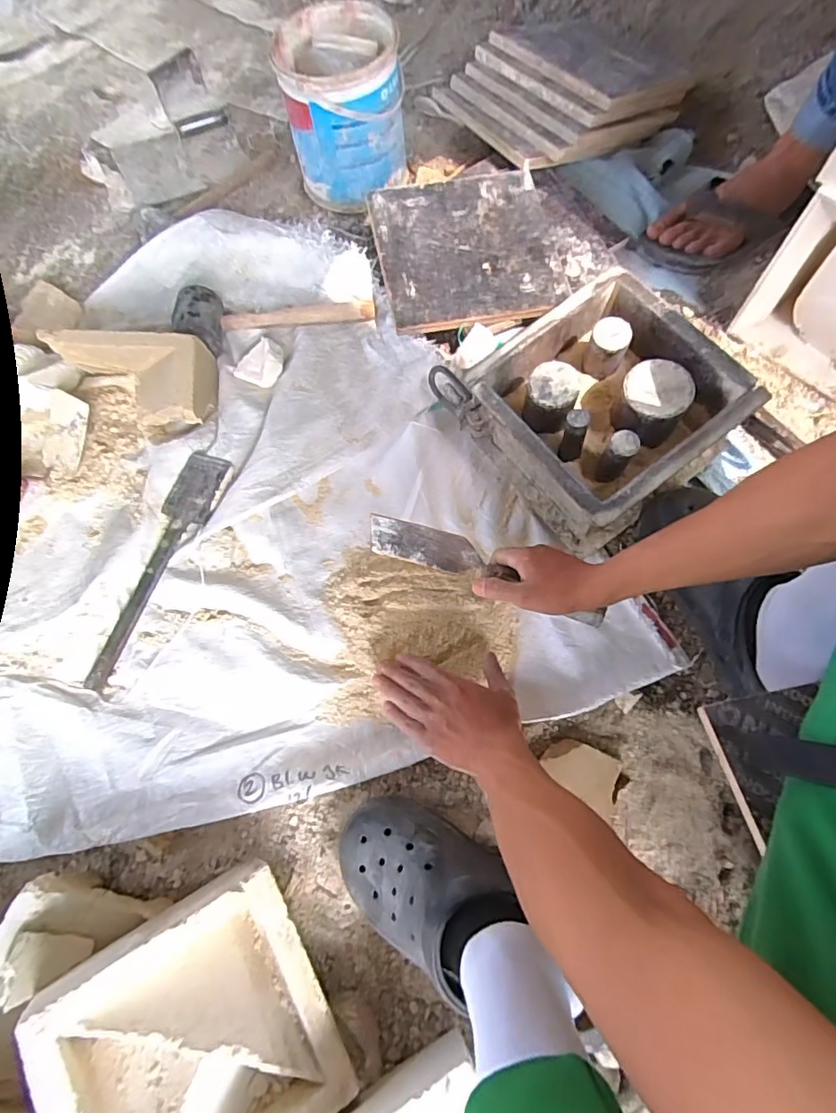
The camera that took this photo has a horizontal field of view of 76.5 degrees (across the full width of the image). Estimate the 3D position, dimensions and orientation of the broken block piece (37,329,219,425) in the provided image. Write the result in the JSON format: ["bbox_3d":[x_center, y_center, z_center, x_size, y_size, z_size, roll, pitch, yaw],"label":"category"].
[{"bbox_3d":[-0.380,-0.241,0.710,0.199,0.100,0.099,5,72,3],"label":"broken block piece"}]

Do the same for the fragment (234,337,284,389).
[{"bbox_3d":[-0.220,-0.277,0.751,0.062,0.025,0.065,29,75,11],"label":"fragment"}]

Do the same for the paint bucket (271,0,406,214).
[{"bbox_3d":[-0.110,-0.670,0.811,0.166,0.191,0.160,-1,72,2],"label":"paint bucket"}]

